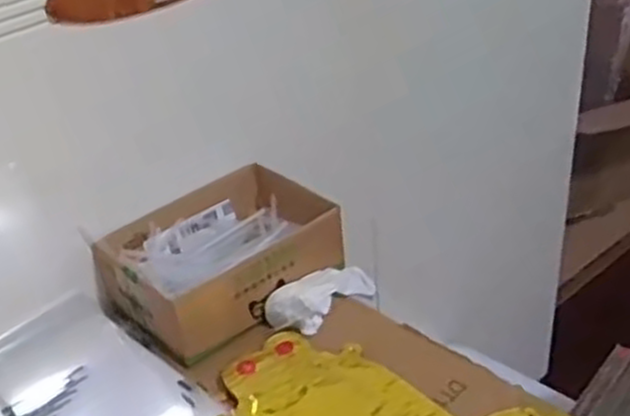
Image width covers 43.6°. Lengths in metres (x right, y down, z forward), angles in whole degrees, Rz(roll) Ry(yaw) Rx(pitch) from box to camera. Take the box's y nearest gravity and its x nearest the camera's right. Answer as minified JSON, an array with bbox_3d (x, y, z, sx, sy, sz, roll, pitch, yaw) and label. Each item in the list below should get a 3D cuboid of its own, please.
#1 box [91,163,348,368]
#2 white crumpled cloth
[{"bbox_3d":[-0.081,0.041,0.699,0.202,0.064,0.139,-27,39,-28],"label":"box"},{"bbox_3d":[0.007,0.075,0.685,0.120,0.037,0.042,-18,33,-39],"label":"white crumpled cloth"}]

